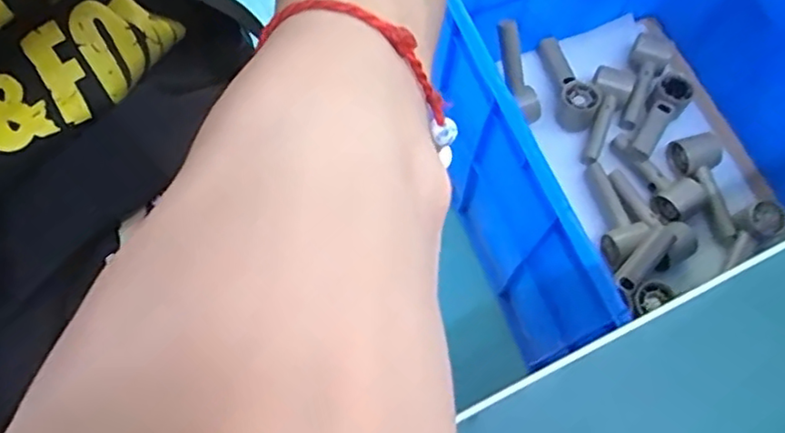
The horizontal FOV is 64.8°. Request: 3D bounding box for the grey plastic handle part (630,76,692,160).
[{"bbox_3d":[0.413,-0.154,0.958,0.050,0.061,0.155,30,88,9],"label":"grey plastic handle part"}]

